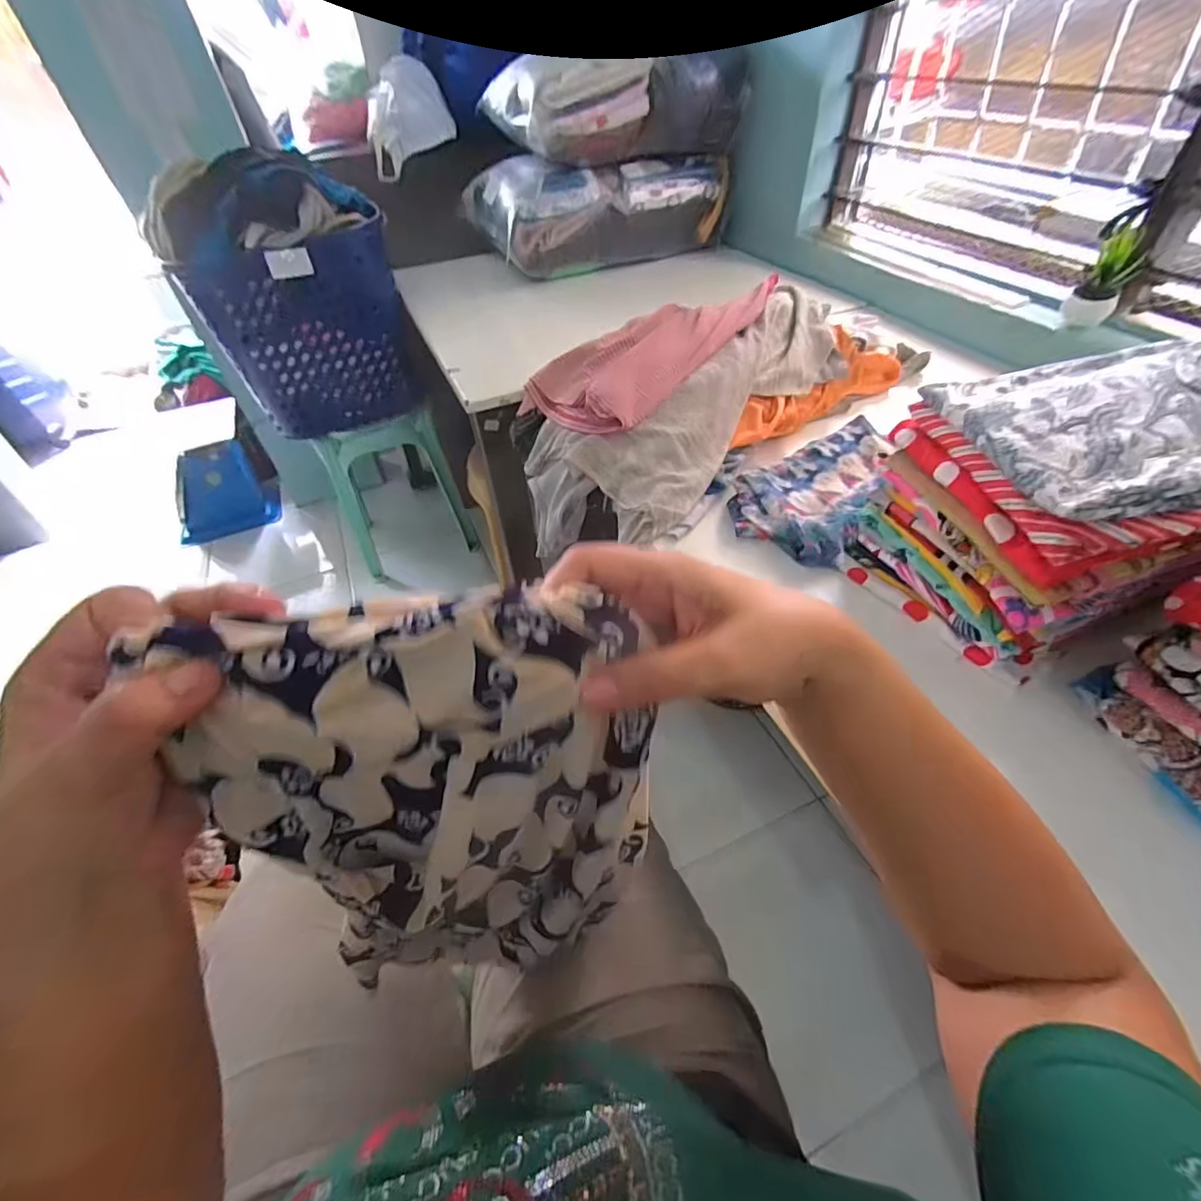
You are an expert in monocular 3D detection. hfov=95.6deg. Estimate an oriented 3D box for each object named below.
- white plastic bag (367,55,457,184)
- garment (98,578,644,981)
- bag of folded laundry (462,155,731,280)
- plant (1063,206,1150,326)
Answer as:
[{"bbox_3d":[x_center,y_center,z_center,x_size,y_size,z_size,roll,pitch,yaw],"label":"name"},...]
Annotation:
[{"bbox_3d":[-0.474,-1.116,1.279,0.269,0.178,0.072,-54,22,-14],"label":"white plastic bag"},{"bbox_3d":[-0.057,0.134,0.283,0.177,0.317,0.059,-11,36,-6],"label":"garment"},{"bbox_3d":[-0.022,-0.915,1.254,0.494,0.174,0.379,-21,49,-15],"label":"bag of folded laundry"},{"bbox_3d":[0.669,-0.433,0.715,0.058,0.127,0.050,29,55,27],"label":"plant"}]

